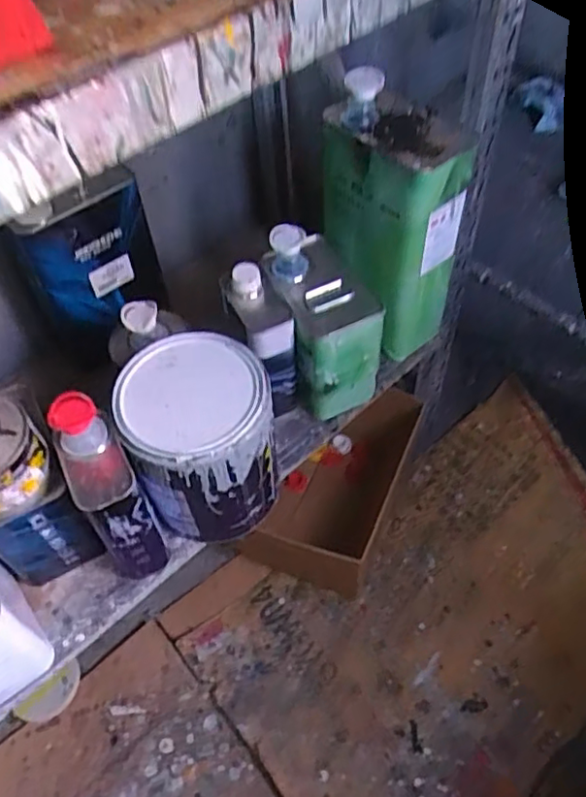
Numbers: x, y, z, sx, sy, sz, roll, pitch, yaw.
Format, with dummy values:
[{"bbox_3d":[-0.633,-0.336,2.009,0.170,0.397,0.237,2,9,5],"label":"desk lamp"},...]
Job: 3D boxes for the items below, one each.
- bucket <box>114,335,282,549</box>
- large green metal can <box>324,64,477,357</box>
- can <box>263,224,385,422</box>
[{"bbox_3d":[-0.097,0.047,0.704,0.148,0.194,0.149,-2,54,2],"label":"bucket"},{"bbox_3d":[0.121,-0.214,0.791,0.119,0.330,0.144,-28,57,-16],"label":"large green metal can"},{"bbox_3d":[0.035,-0.105,0.811,0.107,0.205,0.162,-21,55,-11],"label":"can"}]

